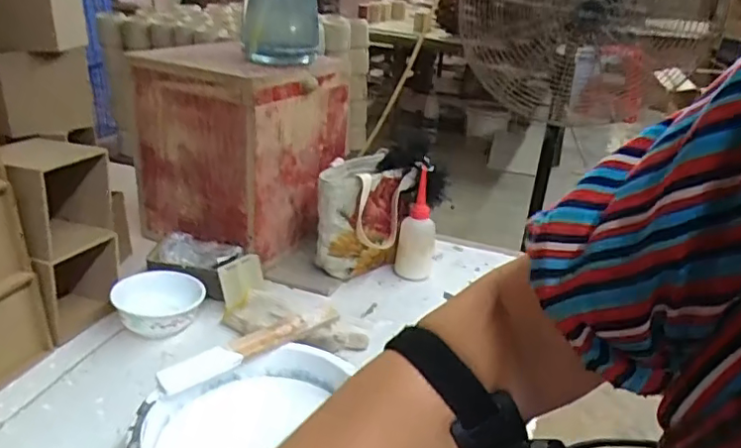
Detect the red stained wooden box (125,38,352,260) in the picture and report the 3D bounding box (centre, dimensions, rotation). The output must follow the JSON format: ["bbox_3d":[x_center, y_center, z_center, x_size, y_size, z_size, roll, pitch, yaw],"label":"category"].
[{"bbox_3d":[-0.206,-0.136,0.953,0.248,0.277,0.266,19,31,28],"label":"red stained wooden box"}]

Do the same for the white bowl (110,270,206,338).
[{"bbox_3d":[-0.278,0.100,0.764,0.102,0.045,0.107,3,27,-1],"label":"white bowl"}]

